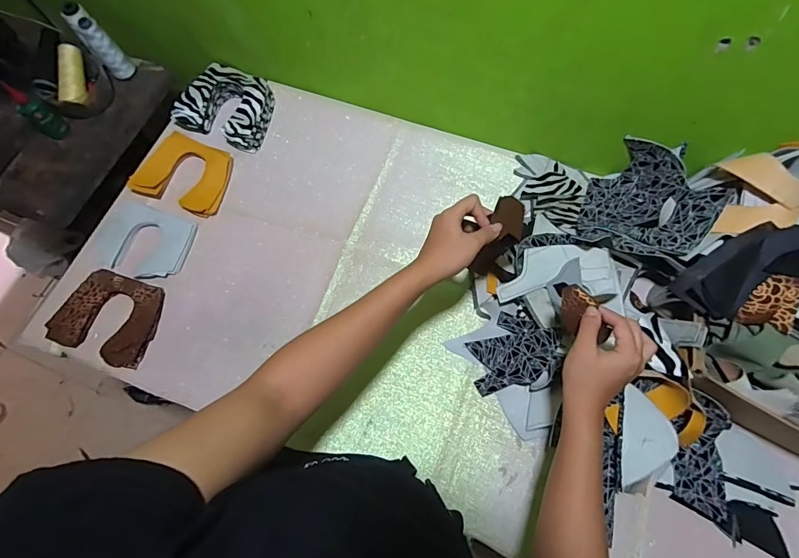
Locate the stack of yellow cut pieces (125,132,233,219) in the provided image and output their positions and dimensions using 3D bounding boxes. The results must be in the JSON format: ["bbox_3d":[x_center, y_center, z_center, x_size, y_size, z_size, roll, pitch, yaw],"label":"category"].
[{"bbox_3d":[-0.380,-0.188,0.706,0.162,0.023,0.125,19,72,7],"label":"stack of yellow cut pieces"}]

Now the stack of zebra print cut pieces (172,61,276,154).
[{"bbox_3d":[-0.317,-0.322,0.743,0.156,0.049,0.136,18,72,7],"label":"stack of zebra print cut pieces"}]

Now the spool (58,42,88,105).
[{"bbox_3d":[-0.615,-0.384,0.748,0.032,0.037,0.113,-1,93,1],"label":"spool"}]

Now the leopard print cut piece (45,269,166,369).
[{"bbox_3d":[-0.458,0.056,0.630,0.155,0.011,0.129,18,72,7],"label":"leopard print cut piece"}]

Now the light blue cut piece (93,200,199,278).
[{"bbox_3d":[-0.434,-0.065,0.673,0.158,0.012,0.117,18,72,7],"label":"light blue cut piece"}]

